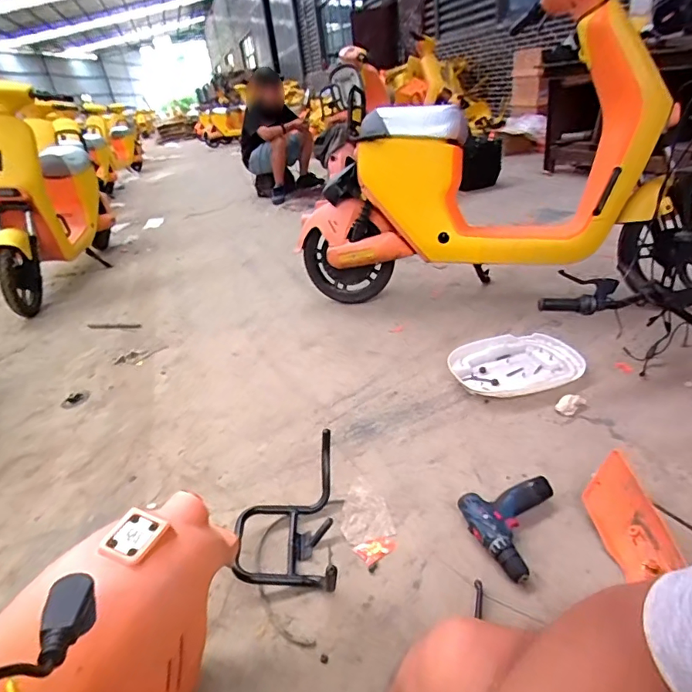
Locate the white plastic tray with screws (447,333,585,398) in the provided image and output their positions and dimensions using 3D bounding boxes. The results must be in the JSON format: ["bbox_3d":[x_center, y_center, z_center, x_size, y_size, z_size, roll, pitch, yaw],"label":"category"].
[{"bbox_3d":[0.507,0.053,1.353,0.355,0.055,0.260,-15,30,-12],"label":"white plastic tray with screws"}]

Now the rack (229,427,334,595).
[{"bbox_3d":[-0.125,0.339,0.930,0.204,0.144,0.267,-6,29,3],"label":"rack"}]

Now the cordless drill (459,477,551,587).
[{"bbox_3d":[0.305,0.331,0.903,0.154,0.050,0.223,13,35,32],"label":"cordless drill"}]

